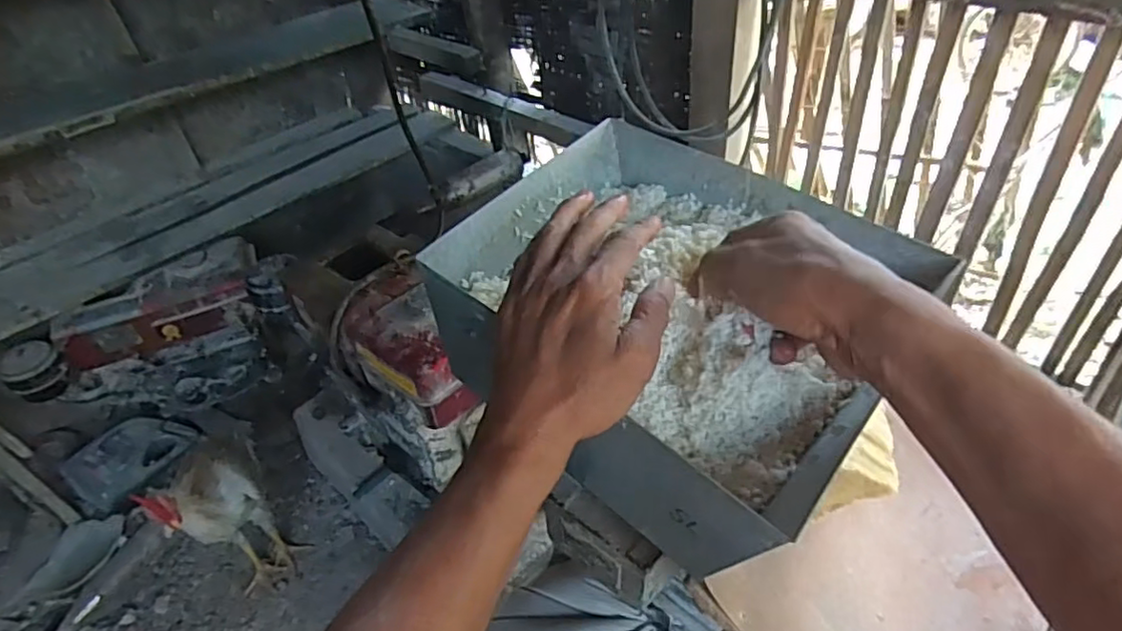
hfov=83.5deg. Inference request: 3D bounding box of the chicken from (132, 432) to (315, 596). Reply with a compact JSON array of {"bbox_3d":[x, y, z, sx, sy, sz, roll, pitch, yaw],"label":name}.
[{"bbox_3d":[-0.701,0.421,1.358,0.145,0.554,0.319,-28,48,-21],"label":"chicken"}]

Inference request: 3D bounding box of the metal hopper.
[{"bbox_3d":[0.072,-0.003,0.424,0.274,0.090,0.247,30,55,32],"label":"metal hopper"}]

